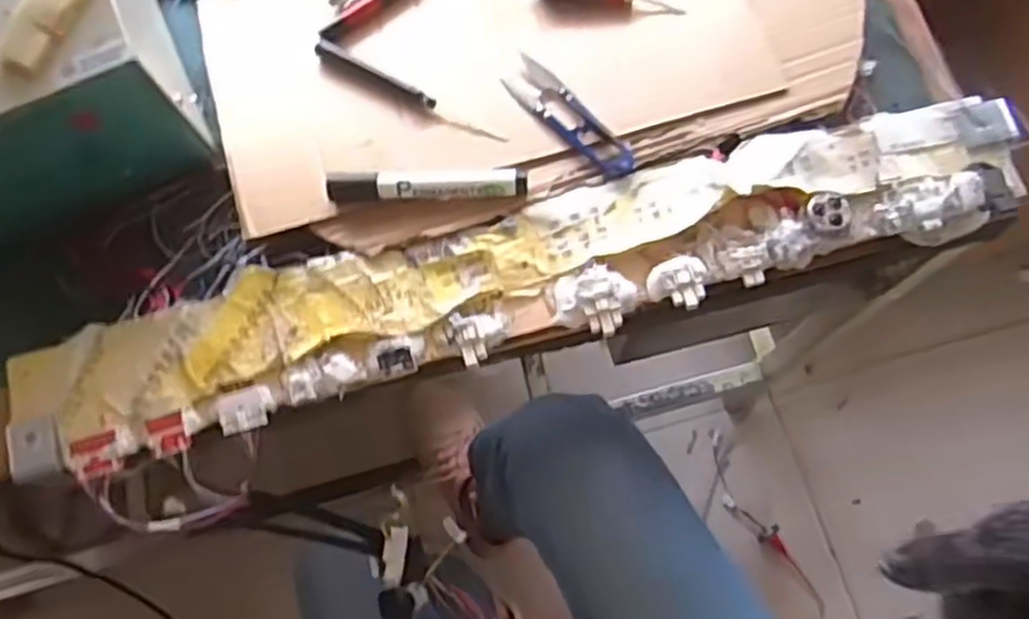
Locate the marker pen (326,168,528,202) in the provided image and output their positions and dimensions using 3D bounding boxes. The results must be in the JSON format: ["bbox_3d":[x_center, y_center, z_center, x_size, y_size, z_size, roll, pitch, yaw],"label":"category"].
[{"bbox_3d":[-0.058,-0.082,0.517,0.130,0.017,0.017,-2,72,1],"label":"marker pen"}]

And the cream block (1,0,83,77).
[{"bbox_3d":[-0.262,-0.171,0.442,0.025,0.011,0.084,24,74,9],"label":"cream block"}]

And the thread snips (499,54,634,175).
[{"bbox_3d":[0.039,-0.131,0.533,0.111,0.016,0.028,43,78,14],"label":"thread snips"}]

